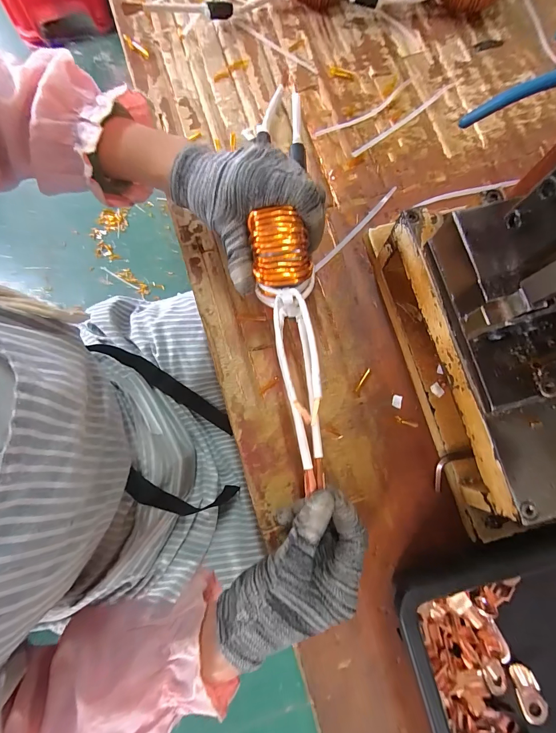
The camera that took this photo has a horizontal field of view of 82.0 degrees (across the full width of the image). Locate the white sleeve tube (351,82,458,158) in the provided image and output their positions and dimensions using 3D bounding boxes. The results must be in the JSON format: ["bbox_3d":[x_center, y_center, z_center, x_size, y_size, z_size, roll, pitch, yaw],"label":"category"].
[{"bbox_3d":[0.149,-0.291,0.375,0.160,0.004,0.008,-37,80,-6],"label":"white sleeve tube"}]

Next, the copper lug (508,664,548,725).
[{"bbox_3d":[0.202,0.263,0.257,0.018,0.004,0.044,-18,87,13],"label":"copper lug"}]

